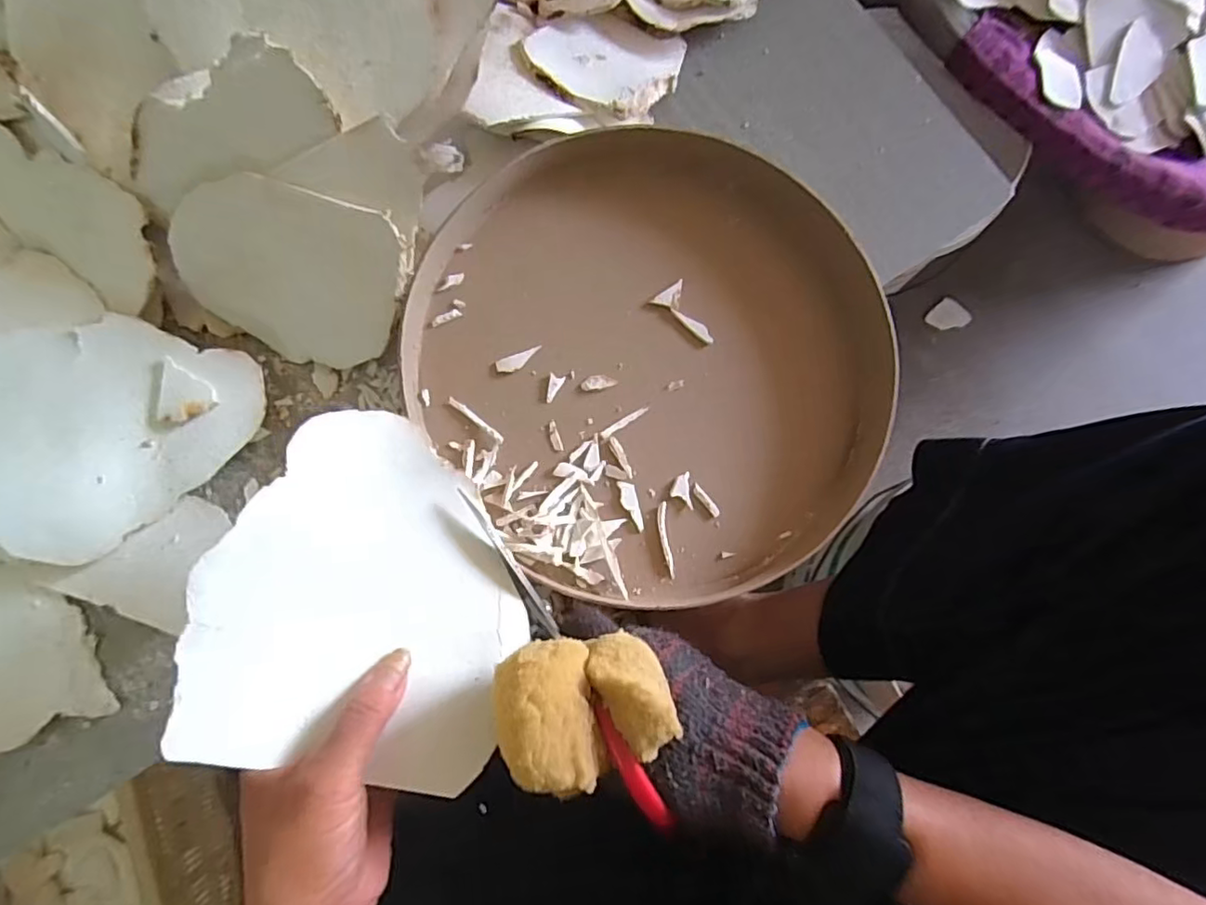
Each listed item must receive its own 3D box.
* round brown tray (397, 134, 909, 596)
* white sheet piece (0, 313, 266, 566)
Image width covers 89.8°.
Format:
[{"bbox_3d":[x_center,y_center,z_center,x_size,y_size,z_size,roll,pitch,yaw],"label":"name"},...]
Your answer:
[{"bbox_3d":[0.032,-0.060,0.399,0.285,0.050,0.309,0,79,1],"label":"round brown tray"},{"bbox_3d":[-0.298,-0.007,0.366,0.155,0.009,0.140,5,90,-13],"label":"white sheet piece"}]

